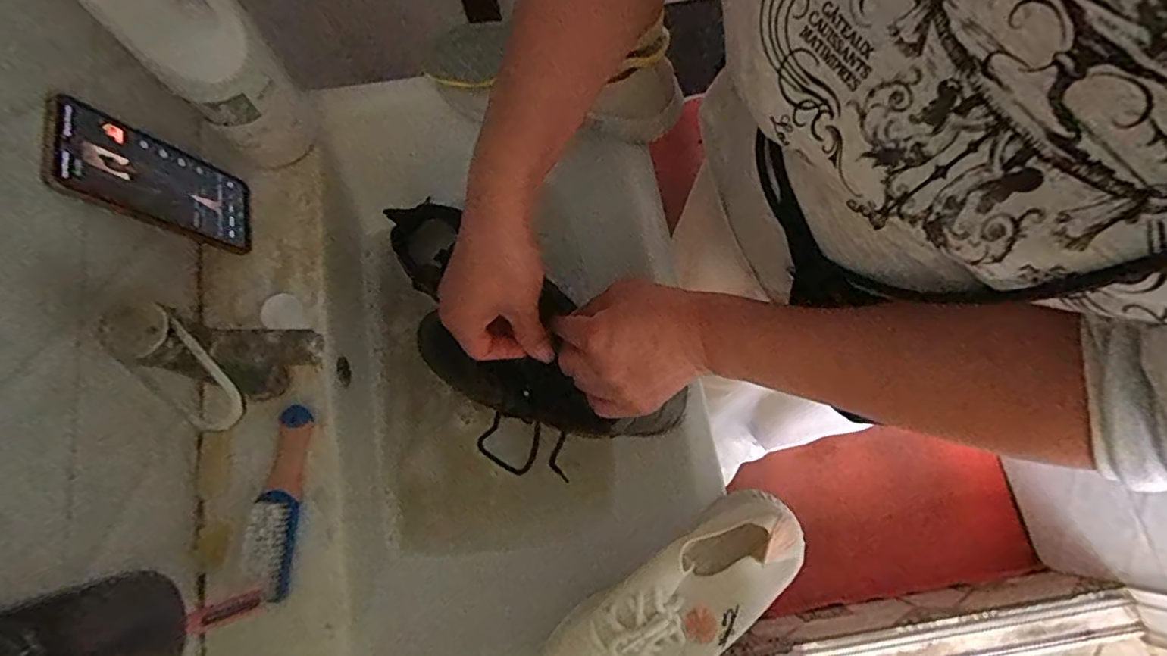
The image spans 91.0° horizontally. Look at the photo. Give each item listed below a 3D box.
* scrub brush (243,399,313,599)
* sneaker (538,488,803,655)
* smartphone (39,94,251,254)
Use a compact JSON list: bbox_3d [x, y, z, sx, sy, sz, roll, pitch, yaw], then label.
[{"bbox_3d":[-0.260,0.147,0.490,0.027,0.031,0.154,0,75,3],"label":"scrub brush"},{"bbox_3d":[0.067,0.216,0.424,0.242,0.077,0.091,-38,76,-7],"label":"sneaker"},{"bbox_3d":[-0.360,-0.123,0.486,0.015,0.164,0.075,-10,75,17],"label":"smartphone"}]

